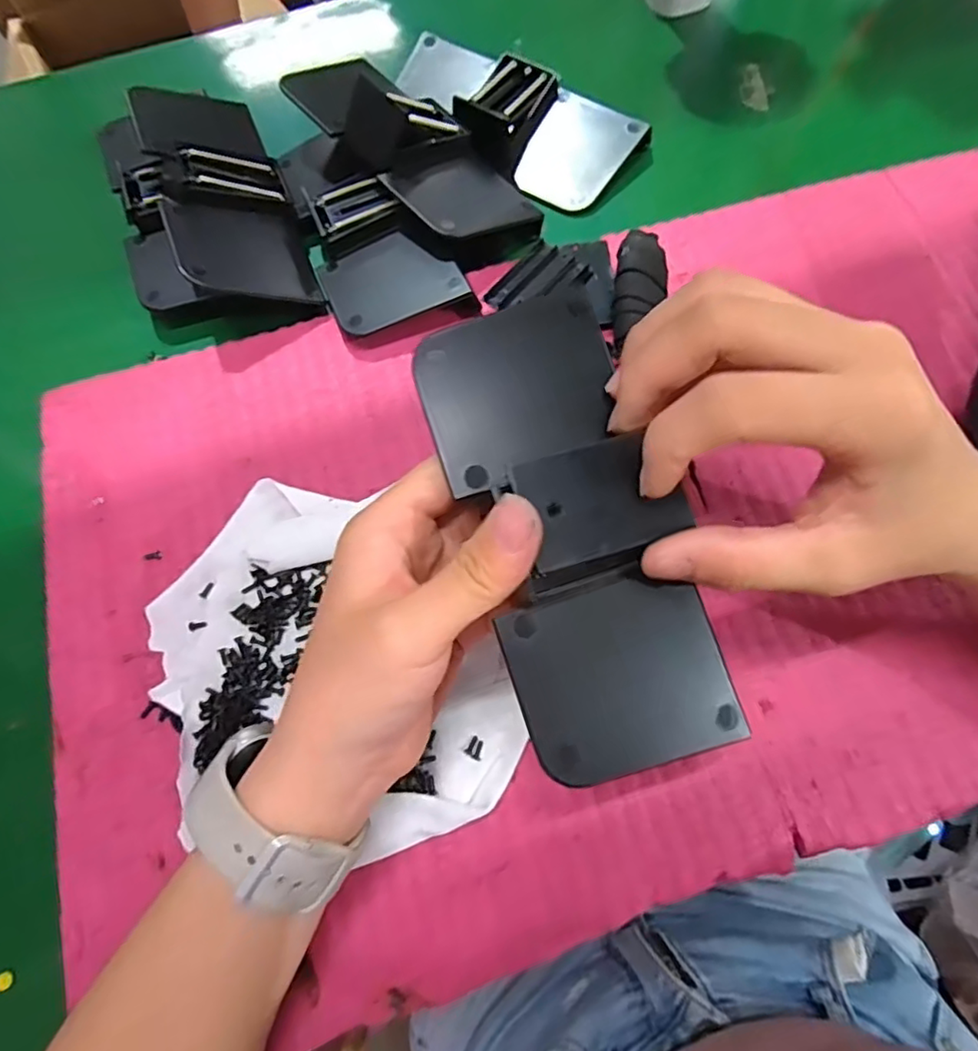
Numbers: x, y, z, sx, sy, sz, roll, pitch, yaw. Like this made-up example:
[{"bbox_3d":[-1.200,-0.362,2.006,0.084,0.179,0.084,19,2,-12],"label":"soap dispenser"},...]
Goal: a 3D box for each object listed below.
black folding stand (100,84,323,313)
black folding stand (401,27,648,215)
[{"bbox_3d":[-0.164,-0.183,0.343,0.097,0.049,0.173,-21,70,-6],"label":"black folding stand"},{"bbox_3d":[0.009,-0.258,0.375,0.165,0.027,0.070,35,76,13],"label":"black folding stand"}]

